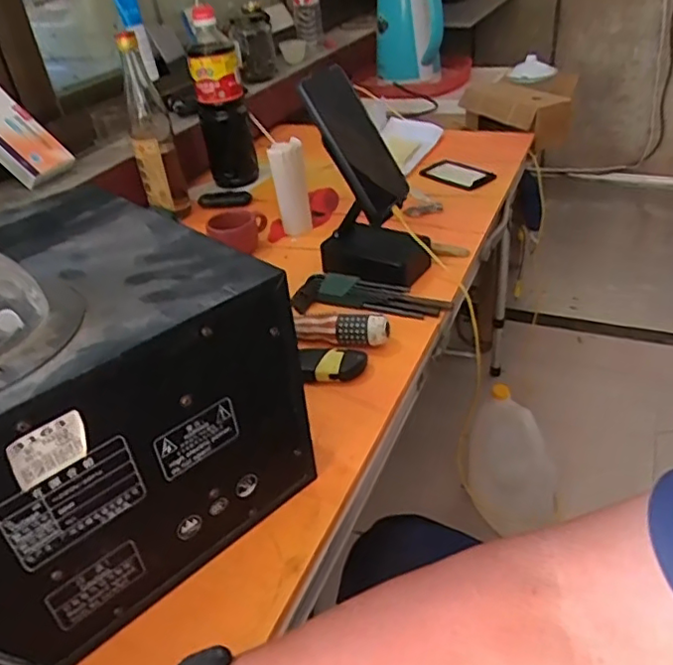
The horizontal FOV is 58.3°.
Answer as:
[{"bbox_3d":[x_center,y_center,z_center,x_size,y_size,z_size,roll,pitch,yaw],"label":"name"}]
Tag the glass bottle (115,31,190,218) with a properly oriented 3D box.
[{"bbox_3d":[-0.270,-0.292,0.880,0.060,0.255,0.054,-15,36,-12],"label":"glass bottle"}]

